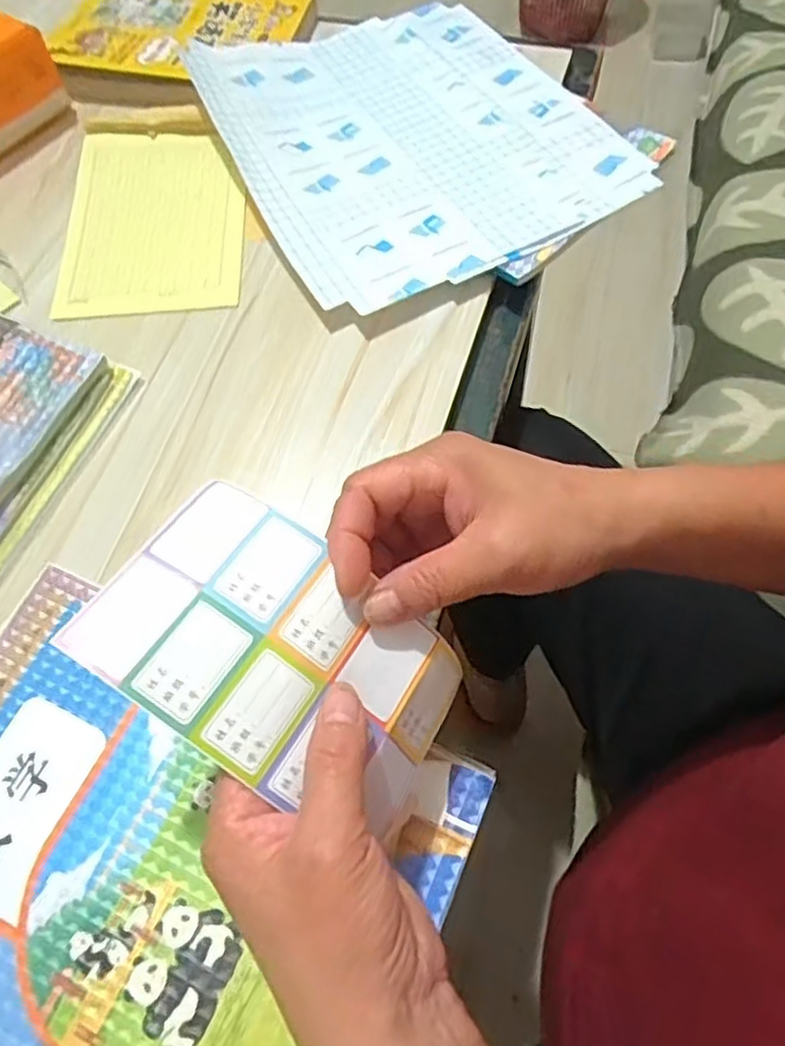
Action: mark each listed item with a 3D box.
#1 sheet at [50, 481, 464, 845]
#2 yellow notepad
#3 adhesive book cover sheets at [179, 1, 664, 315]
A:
[{"bbox_3d":[-0.040,0.052,0.259,0.136,0.023,0.087,37,62,-4],"label":"sheet"},{"bbox_3d":[-0.175,-0.228,0.500,0.131,0.014,0.180,-5,63,1],"label":"yellow notepad"},{"bbox_3d":[0.008,-0.298,0.504,0.258,0.033,0.301,-28,64,-10],"label":"adhesive book cover sheets"}]

